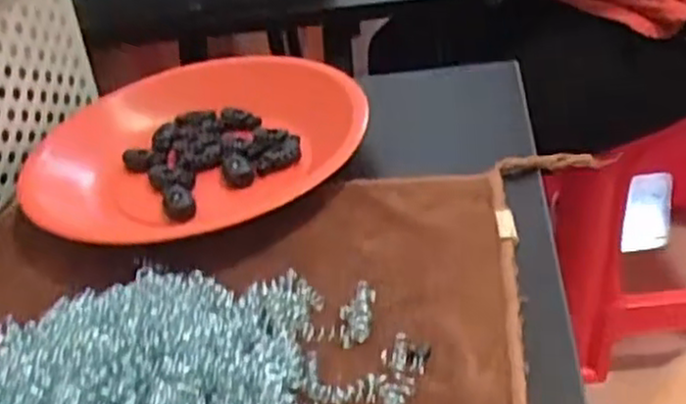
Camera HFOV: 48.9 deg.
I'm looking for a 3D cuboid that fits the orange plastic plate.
[{"bbox_3d":[-0.084,-0.038,0.448,0.186,0.035,0.160,-11,36,-9],"label":"orange plastic plate"}]

